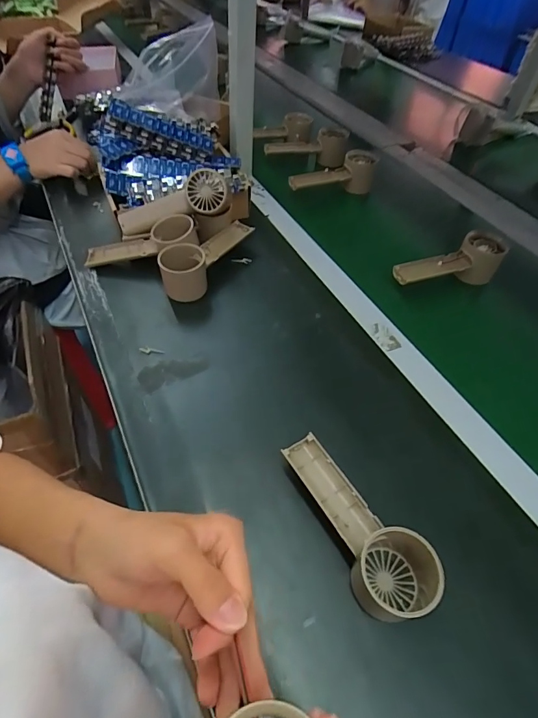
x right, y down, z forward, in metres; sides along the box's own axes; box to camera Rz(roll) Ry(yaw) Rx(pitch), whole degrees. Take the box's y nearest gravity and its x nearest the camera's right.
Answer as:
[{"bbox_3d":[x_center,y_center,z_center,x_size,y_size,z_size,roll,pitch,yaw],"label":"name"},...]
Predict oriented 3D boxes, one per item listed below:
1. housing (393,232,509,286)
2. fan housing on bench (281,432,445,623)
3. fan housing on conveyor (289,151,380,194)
[{"bbox_3d":[0.246,-0.130,0.551,0.155,0.052,0.050,-11,52,-9],"label":"housing"},{"bbox_3d":[0.072,0.132,0.330,0.058,0.056,0.160,-27,56,-20],"label":"fan housing on bench"},{"bbox_3d":[0.111,-0.322,0.698,0.158,0.050,0.052,-12,52,-10],"label":"fan housing on conveyor"}]

